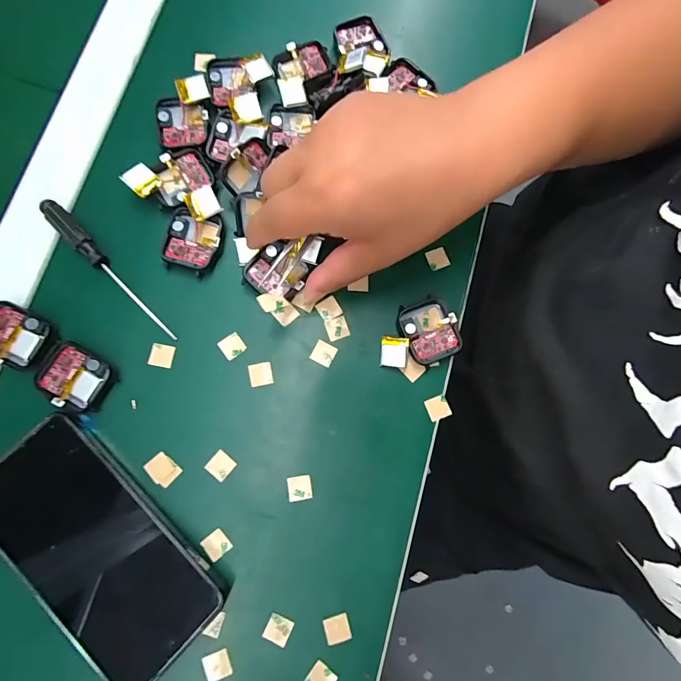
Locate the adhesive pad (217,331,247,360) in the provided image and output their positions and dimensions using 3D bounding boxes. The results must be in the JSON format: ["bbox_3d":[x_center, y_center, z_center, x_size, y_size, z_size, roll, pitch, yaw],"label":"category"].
[{"bbox_3d":[-0.076,0.004,0.271,0.016,0.004,0.016,-35,83,-8],"label":"adhesive pad"}]

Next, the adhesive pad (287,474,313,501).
[{"bbox_3d":[-0.027,0.098,0.257,0.015,0.004,0.016,-10,81,-4],"label":"adhesive pad"}]

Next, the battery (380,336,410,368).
[{"bbox_3d":[0.038,0.008,0.270,0.019,0.004,0.021,7,88,12],"label":"battery"}]

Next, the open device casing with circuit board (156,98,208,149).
[{"bbox_3d":[-0.119,-0.162,0.289,0.038,0.006,0.041,1,80,-2],"label":"open device casing with circuit board"}]

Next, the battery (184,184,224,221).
[{"bbox_3d":[-0.096,-0.097,0.272,0.021,0.005,0.020,-26,103,-1],"label":"battery"}]

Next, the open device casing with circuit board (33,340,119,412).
[{"bbox_3d":[-0.176,0.024,0.256,0.045,0.010,0.036,29,80,3],"label":"open device casing with circuit board"}]

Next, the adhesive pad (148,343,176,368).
[{"bbox_3d":[-0.124,0.010,0.268,0.016,0.004,0.015,11,80,0],"label":"adhesive pad"}]

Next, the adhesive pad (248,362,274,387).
[{"bbox_3d":[-0.056,0.024,0.270,0.016,0.004,0.016,-13,81,-4],"label":"adhesive pad"}]

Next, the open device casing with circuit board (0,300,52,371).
[{"bbox_3d":[-0.220,-0.004,0.257,0.043,0.008,0.037,26,80,2],"label":"open device casing with circuit board"}]

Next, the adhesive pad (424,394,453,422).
[{"bbox_3d":[0.069,0.048,0.273,0.015,0.004,0.016,-23,82,-6],"label":"adhesive pad"}]

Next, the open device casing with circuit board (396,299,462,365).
[{"bbox_3d":[0.063,-0.007,0.276,0.038,0.010,0.044,-20,81,-6],"label":"open device casing with circuit board"}]

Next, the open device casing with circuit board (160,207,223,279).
[{"bbox_3d":[-0.105,-0.070,0.279,0.038,0.013,0.044,14,80,0],"label":"open device casing with circuit board"}]

